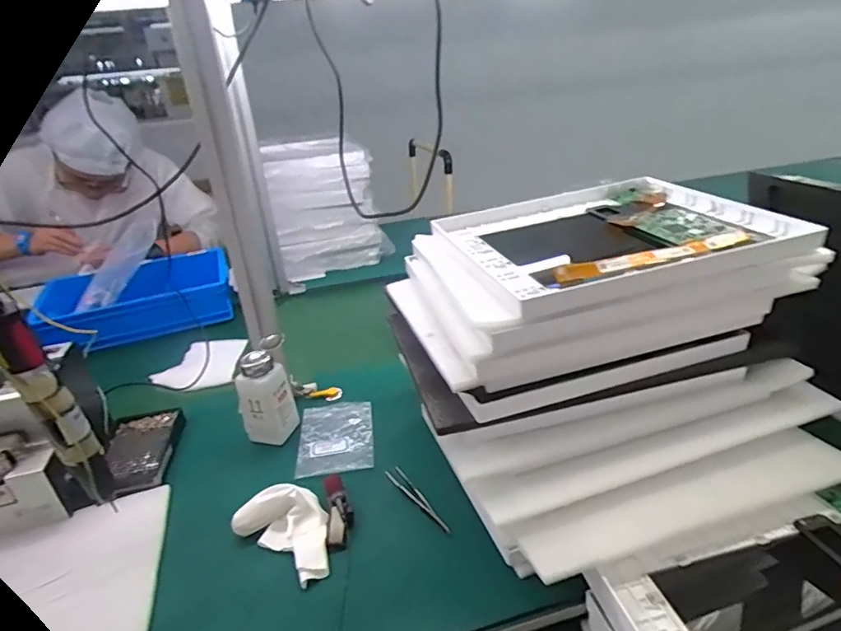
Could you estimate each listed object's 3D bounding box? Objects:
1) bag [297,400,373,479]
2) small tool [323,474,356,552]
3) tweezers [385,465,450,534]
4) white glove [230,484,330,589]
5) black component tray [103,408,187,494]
[{"bbox_3d":[-0.113,0.163,0.691,0.095,0.011,0.135,-7,26,-3],"label":"bag"},{"bbox_3d":[-0.090,0.211,0.563,0.029,0.019,0.095,-10,26,-9],"label":"small tool"},{"bbox_3d":[-0.004,0.204,0.575,0.019,0.007,0.112,-20,30,-28],"label":"tweezers"},{"bbox_3d":[-0.133,0.221,0.540,0.114,0.035,0.074,16,33,37],"label":"white glove"},{"bbox_3d":[-0.371,0.180,0.678,0.095,0.027,0.140,-9,26,-8],"label":"black component tray"}]

